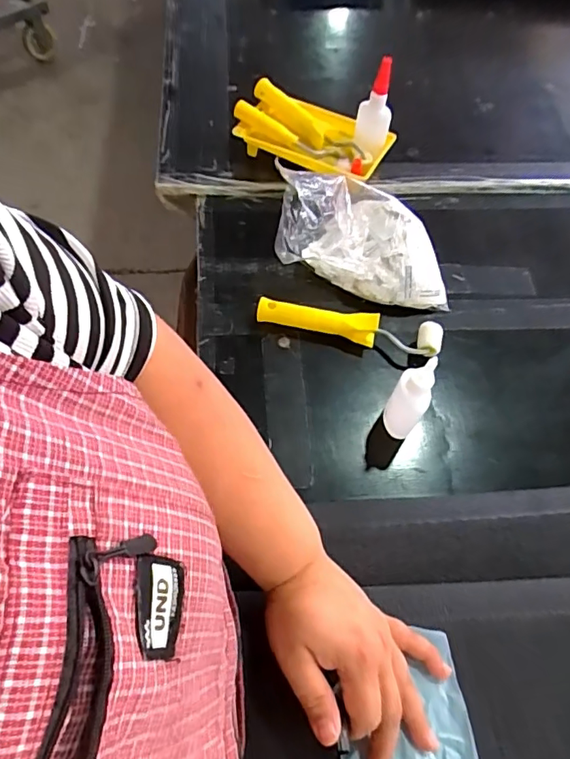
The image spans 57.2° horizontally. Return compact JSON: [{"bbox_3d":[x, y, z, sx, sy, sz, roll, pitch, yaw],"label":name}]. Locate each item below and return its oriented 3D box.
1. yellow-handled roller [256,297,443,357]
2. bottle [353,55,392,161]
[{"bbox_3d":[0.068,-0.054,0.571,0.199,0.035,0.033,10,60,2],"label":"yellow-handled roller"},{"bbox_3d":[0.115,-0.343,0.664,0.043,0.111,0.031,13,37,4],"label":"bottle"}]

